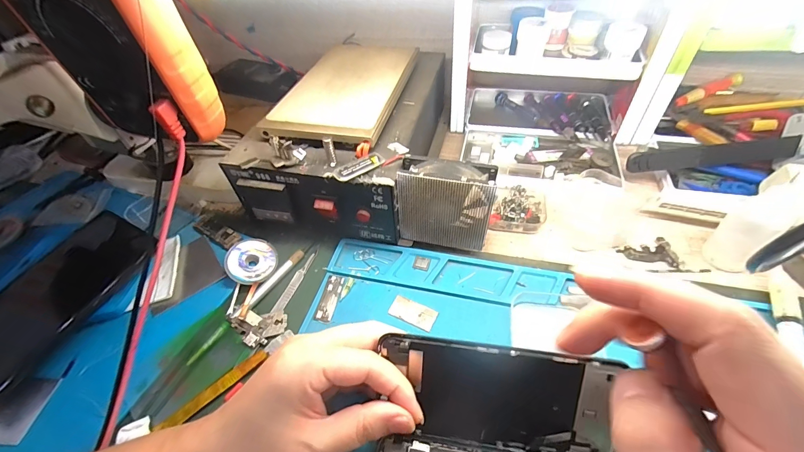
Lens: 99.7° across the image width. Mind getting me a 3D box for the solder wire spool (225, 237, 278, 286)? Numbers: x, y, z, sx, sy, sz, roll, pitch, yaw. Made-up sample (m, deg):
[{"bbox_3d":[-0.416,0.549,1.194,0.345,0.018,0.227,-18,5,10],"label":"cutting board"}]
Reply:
[{"bbox_3d":[-0.143,0.033,0.323,0.045,0.009,0.044,6,66,-13],"label":"solder wire spool"}]

